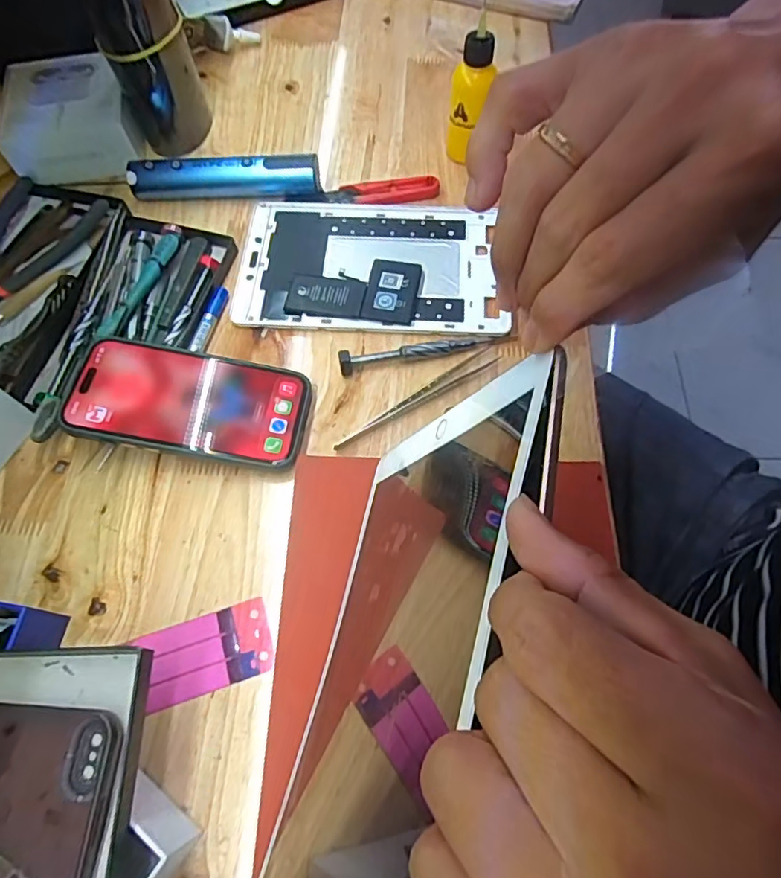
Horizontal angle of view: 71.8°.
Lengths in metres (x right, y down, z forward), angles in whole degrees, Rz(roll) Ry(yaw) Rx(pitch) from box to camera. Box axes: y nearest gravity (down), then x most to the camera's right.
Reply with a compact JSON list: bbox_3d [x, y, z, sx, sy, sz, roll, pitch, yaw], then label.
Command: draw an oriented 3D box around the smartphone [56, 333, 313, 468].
[{"bbox_3d":[-0.131,-0.025,0.354,0.148,0.005,0.078,13,63,-4],"label":"smartphone"}]

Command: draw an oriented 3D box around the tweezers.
[{"bbox_3d":[0.021,-0.028,0.370,0.132,0.008,0.013,-32,69,-13],"label":"tweezers"}]

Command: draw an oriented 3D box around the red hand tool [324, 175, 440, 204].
[{"bbox_3d":[-0.007,-0.209,0.455,0.095,0.007,0.022,-4,66,0],"label":"red hand tool"}]

